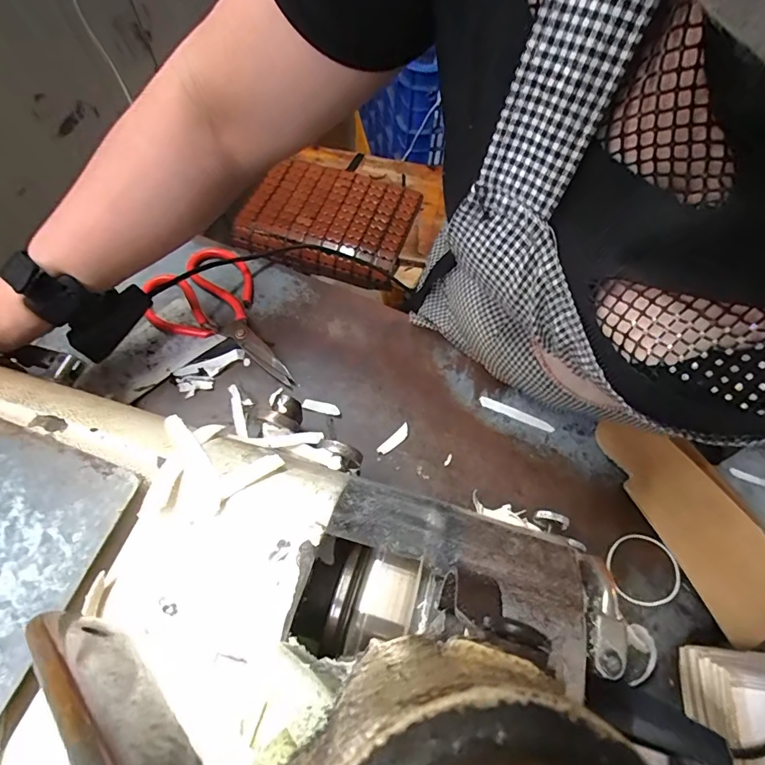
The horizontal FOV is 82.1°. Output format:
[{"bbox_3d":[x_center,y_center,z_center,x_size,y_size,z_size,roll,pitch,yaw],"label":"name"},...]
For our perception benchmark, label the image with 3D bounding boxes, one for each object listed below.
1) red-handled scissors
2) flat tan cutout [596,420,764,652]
[{"bbox_3d":[-0.153,-0.059,0.427,0.105,0.025,0.184,-36,70,-19],"label":"red-handled scissors"},{"bbox_3d":[0.243,0.099,0.340,0.075,0.005,0.168,-21,62,-9],"label":"flat tan cutout"}]

